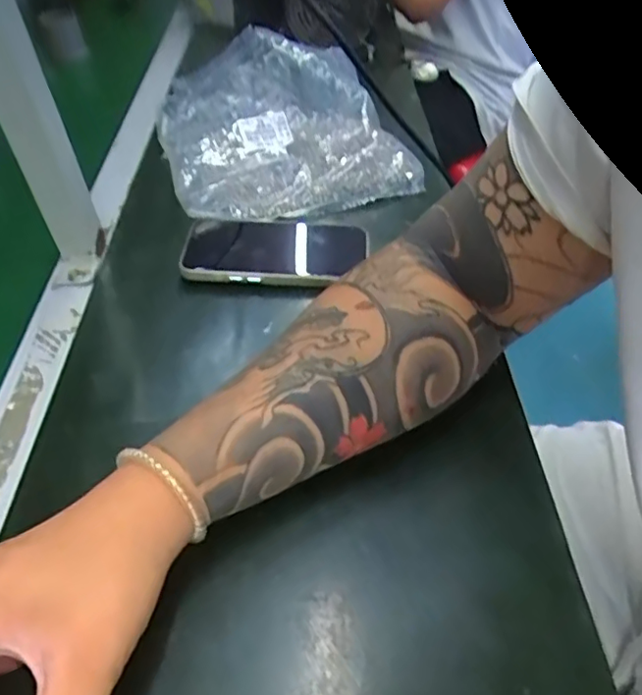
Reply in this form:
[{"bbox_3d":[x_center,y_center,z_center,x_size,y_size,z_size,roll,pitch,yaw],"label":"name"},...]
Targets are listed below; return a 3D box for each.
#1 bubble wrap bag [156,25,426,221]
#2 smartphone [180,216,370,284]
[{"bbox_3d":[-0.042,-0.226,0.579,0.222,0.074,0.235,-14,47,-12],"label":"bubble wrap bag"},{"bbox_3d":[-0.036,-0.082,0.486,0.147,0.013,0.082,-2,46,-8],"label":"smartphone"}]

